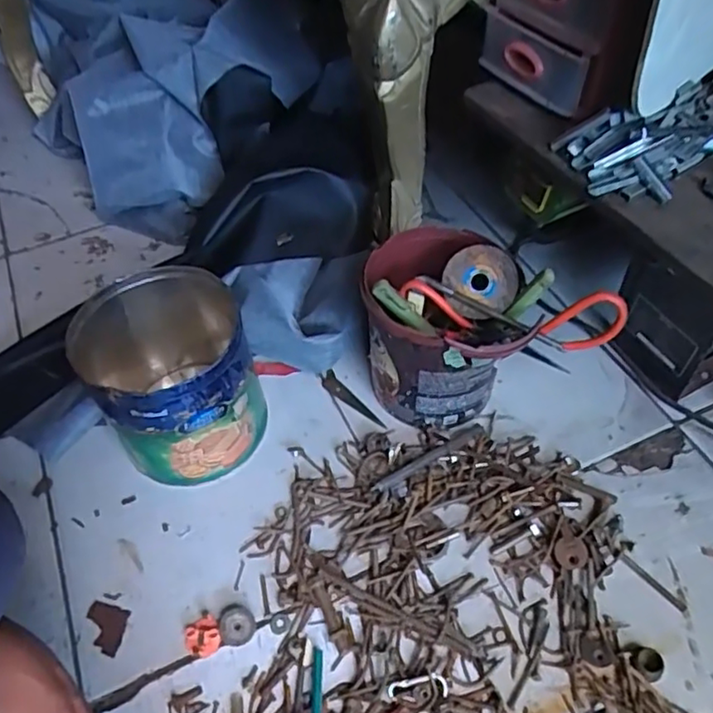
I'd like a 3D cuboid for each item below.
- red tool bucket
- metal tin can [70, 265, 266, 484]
[{"bbox_3d":[0.086,-0.021,0.626,0.148,0.154,0.148,-6,52,-1],"label":"red tool bucket"},{"bbox_3d":[-0.177,0.016,0.615,0.144,0.154,0.166,-20,53,-12],"label":"metal tin can"}]

